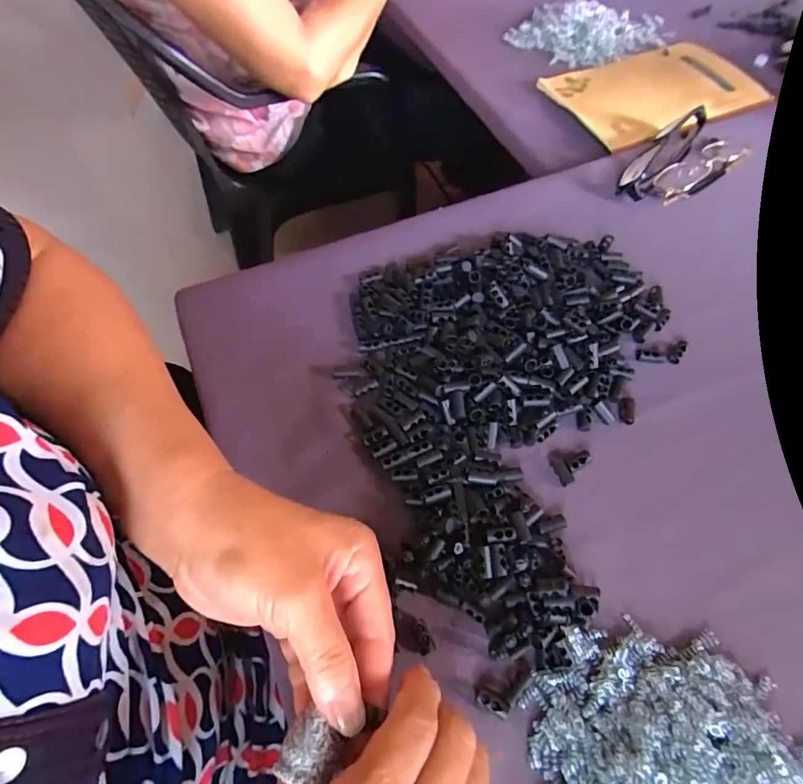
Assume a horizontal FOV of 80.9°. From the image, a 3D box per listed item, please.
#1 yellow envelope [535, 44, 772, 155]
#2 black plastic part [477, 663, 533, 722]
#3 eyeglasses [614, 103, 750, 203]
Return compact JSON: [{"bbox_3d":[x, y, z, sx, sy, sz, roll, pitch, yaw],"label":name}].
[{"bbox_3d":[0.282,-0.336,0.521,0.219,0.012,0.151,-25,66,-12],"label":"yellow envelope"},{"bbox_3d":[0.057,0.161,0.255,0.032,0.005,0.016,-34,68,-16],"label":"black plastic part"},{"bbox_3d":[0.254,-0.212,0.435,0.131,0.024,0.069,-38,69,-17],"label":"eyeglasses"}]

